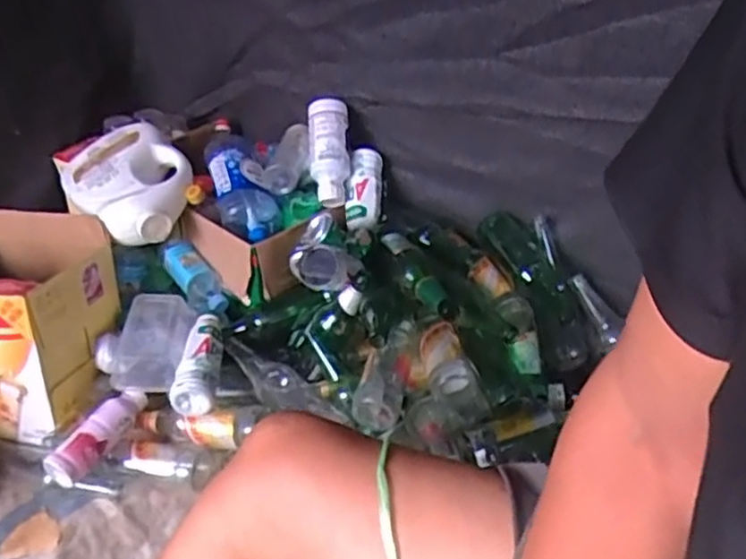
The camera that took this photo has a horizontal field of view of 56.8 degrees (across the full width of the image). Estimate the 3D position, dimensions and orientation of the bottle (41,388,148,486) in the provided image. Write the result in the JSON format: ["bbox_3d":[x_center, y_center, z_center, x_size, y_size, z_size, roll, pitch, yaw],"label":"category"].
[{"bbox_3d":[-0.416,0.233,1.045,0.046,0.052,0.165,14,38,26],"label":"bottle"}]

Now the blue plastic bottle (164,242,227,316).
[{"bbox_3d":[-0.314,0.000,1.224,0.063,0.050,0.163,-31,73,-33],"label":"blue plastic bottle"}]

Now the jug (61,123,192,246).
[{"bbox_3d":[-0.446,-0.172,1.261,0.214,0.128,0.276,-17,36,-18],"label":"jug"}]

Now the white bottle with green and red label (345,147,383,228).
[{"bbox_3d":[-0.015,-0.162,1.227,0.058,0.060,0.165,3,66,11],"label":"white bottle with green and red label"}]

